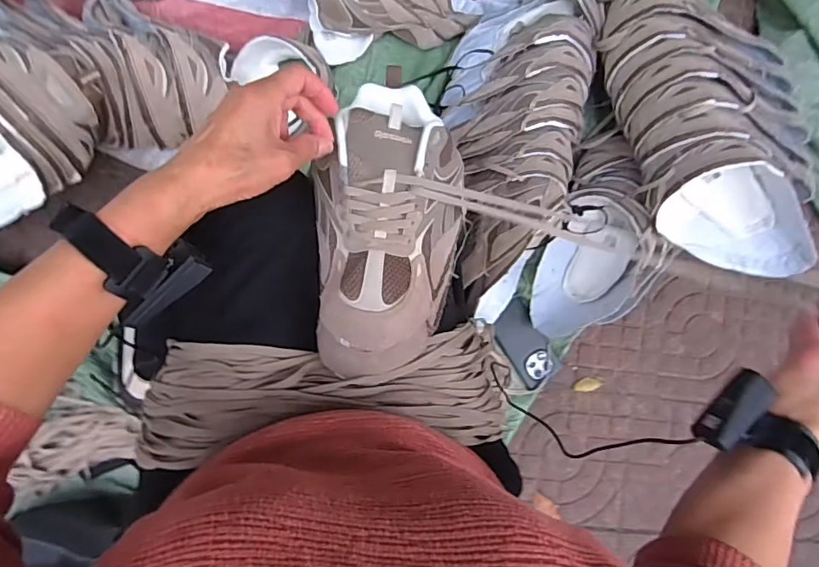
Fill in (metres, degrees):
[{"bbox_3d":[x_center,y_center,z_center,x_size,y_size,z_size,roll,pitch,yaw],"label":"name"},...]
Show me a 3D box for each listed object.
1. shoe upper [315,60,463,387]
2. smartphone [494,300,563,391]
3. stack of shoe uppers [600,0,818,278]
[{"bbox_3d":[-0.016,-0.057,0.461,0.133,0.064,0.267,-2,88,-9],"label":"shoe upper"},{"bbox_3d":[0.203,0.108,0.889,0.077,0.015,0.152,-36,102,-9],"label":"smartphone"},{"bbox_3d":[0.433,-0.219,0.720,0.212,0.137,0.440,-11,90,-9],"label":"stack of shoe uppers"}]

